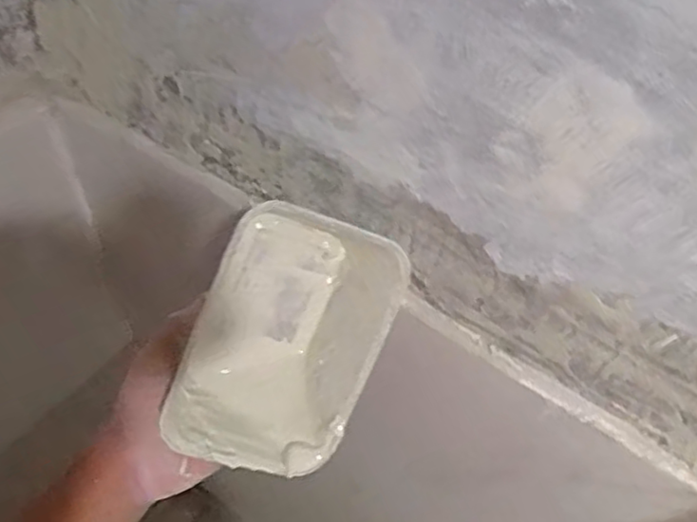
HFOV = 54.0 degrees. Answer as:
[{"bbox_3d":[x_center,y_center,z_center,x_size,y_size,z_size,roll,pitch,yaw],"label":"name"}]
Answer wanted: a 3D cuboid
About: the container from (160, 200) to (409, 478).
[{"bbox_3d":[-0.044,0.053,0.469,0.118,0.081,0.181,24,95,-20],"label":"container"}]

